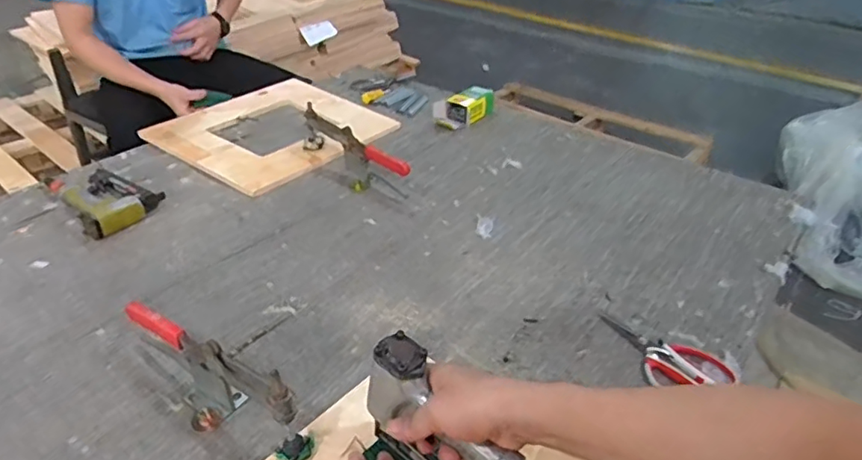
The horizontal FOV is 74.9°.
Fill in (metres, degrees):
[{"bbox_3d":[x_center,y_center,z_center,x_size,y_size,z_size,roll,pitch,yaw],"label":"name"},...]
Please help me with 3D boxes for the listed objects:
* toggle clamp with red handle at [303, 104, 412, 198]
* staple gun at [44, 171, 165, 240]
[{"bbox_3d":[-0.157,-0.148,1.117,0.052,0.104,0.300,-27,43,-34],"label":"toggle clamp with red handle"},{"bbox_3d":[-0.604,-0.072,1.050,0.145,0.044,0.236,-28,43,-36],"label":"staple gun"}]

